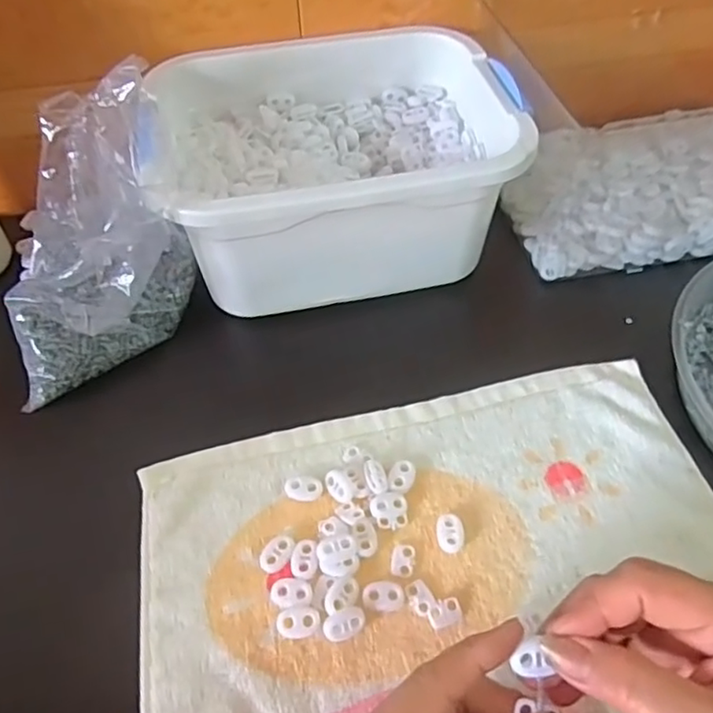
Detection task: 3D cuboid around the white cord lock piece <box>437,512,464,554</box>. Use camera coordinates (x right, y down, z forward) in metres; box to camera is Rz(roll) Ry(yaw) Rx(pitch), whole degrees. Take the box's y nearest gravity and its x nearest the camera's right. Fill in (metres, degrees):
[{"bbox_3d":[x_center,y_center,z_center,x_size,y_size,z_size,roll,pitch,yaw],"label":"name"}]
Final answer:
[{"bbox_3d":[0.054,0.102,0.354,0.015,0.005,0.021,0,53,2],"label":"white cord lock piece"}]

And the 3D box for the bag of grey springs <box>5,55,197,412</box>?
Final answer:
[{"bbox_3d":[-0.180,-0.077,0.405,0.139,0.142,0.116,-22,56,-14],"label":"bag of grey springs"}]

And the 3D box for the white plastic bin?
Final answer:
[{"bbox_3d":[-0.017,-0.139,0.464,0.245,0.112,0.198,-13,54,-8],"label":"white plastic bin"}]

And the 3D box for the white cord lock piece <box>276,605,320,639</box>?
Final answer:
[{"bbox_3d":[-0.030,0.140,0.325,0.022,0.006,0.014,-12,54,-7],"label":"white cord lock piece"}]

